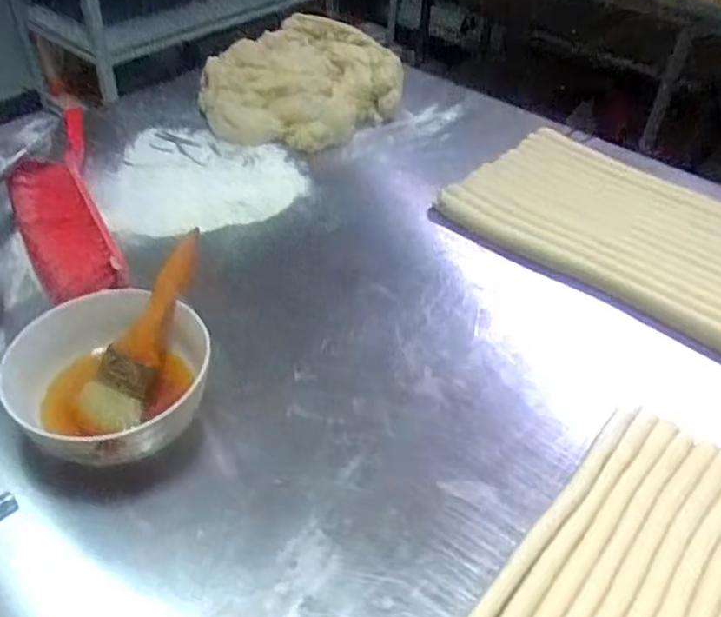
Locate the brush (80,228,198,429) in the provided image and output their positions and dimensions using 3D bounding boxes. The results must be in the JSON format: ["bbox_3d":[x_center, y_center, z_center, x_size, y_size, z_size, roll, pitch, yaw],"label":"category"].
[{"bbox_3d":[-0.172,0.009,0.549,0.042,0.020,0.180,12,61,9],"label":"brush"}]

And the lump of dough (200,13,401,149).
[{"bbox_3d":[-0.075,-0.300,0.890,0.269,0.083,0.210,-5,45,-9],"label":"lump of dough"}]

